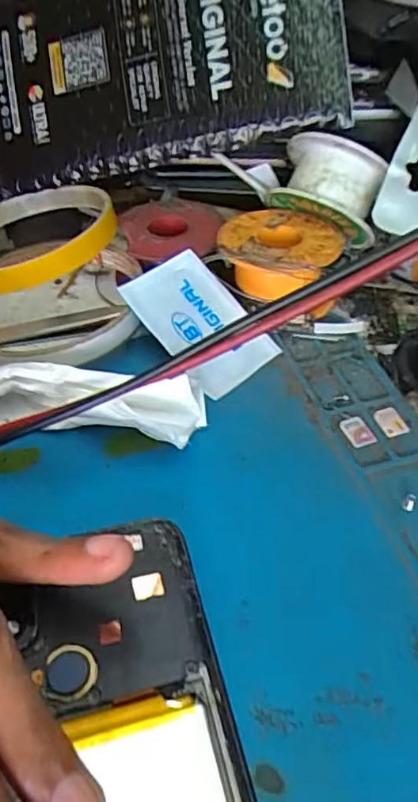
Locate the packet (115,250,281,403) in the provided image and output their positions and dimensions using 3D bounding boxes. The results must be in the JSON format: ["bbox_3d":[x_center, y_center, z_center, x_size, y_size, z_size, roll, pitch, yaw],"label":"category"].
[{"bbox_3d":[-0.004,-0.031,0.243,0.040,0.007,0.061,-38,77,-25],"label":"packet"}]

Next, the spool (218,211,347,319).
[{"bbox_3d":[0.031,-0.059,0.265,0.051,0.030,0.054,-1,46,1],"label":"spool"}]

